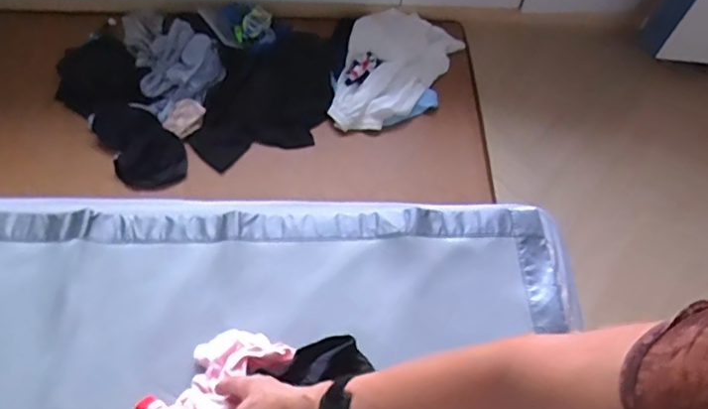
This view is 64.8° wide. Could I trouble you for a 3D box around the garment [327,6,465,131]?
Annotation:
[{"bbox_3d":[0.095,-0.425,1.699,0.302,0.091,0.504,34,64,15],"label":"garment"}]

